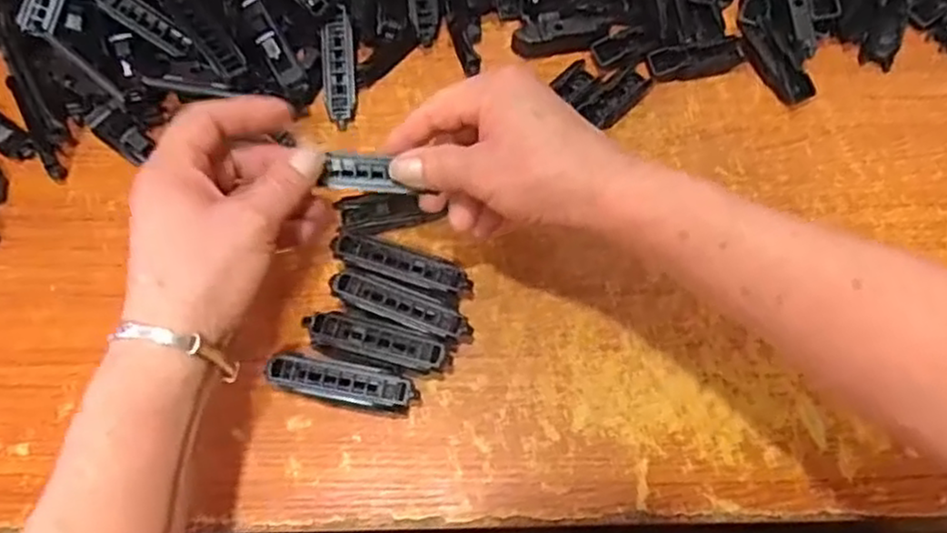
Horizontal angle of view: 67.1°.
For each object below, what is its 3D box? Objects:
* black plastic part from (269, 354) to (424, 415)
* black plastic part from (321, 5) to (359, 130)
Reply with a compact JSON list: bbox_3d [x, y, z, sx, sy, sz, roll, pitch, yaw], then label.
[{"bbox_3d":[-0.070,0.065,0.385,0.078,0.023,0.021,9,69,1],"label":"black plastic part"},{"bbox_3d":[-0.086,-0.127,0.459,0.021,0.007,0.075,-2,88,-3],"label":"black plastic part"}]

